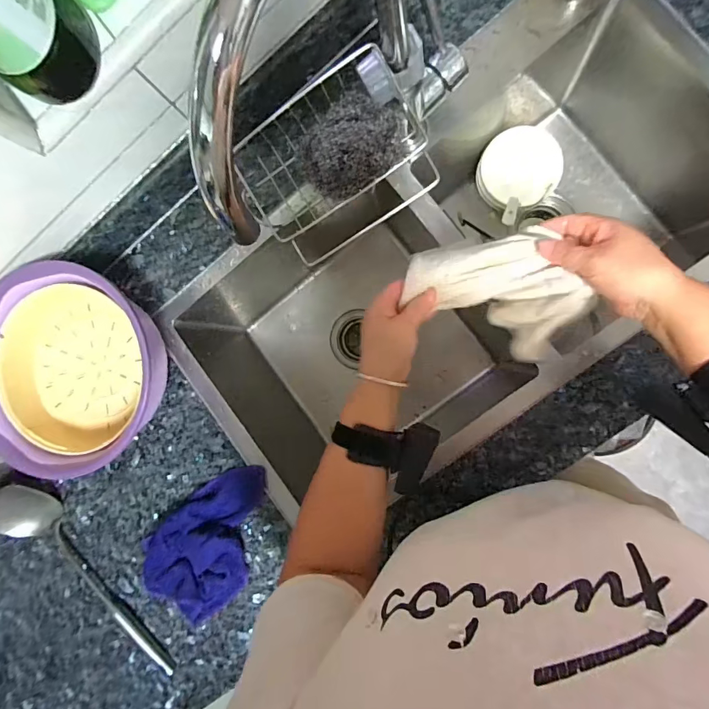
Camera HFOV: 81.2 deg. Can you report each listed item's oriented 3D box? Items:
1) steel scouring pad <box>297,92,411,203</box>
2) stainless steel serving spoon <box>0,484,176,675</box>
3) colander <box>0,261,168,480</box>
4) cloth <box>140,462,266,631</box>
[{"bbox_3d":[-0.003,-0.209,0.401,0.103,0.036,0.086,-33,87,8],"label":"steel scouring pad"},{"bbox_3d":[-0.409,0.344,0.599,0.103,0.056,0.348,-35,87,8],"label":"stainless steel serving spoon"},{"bbox_3d":[-0.370,0.018,0.563,0.255,0.104,0.253,0,92,8],"label":"colander"},{"bbox_3d":[-0.193,0.261,0.568,0.214,0.045,0.140,-44,85,7],"label":"cloth"}]

